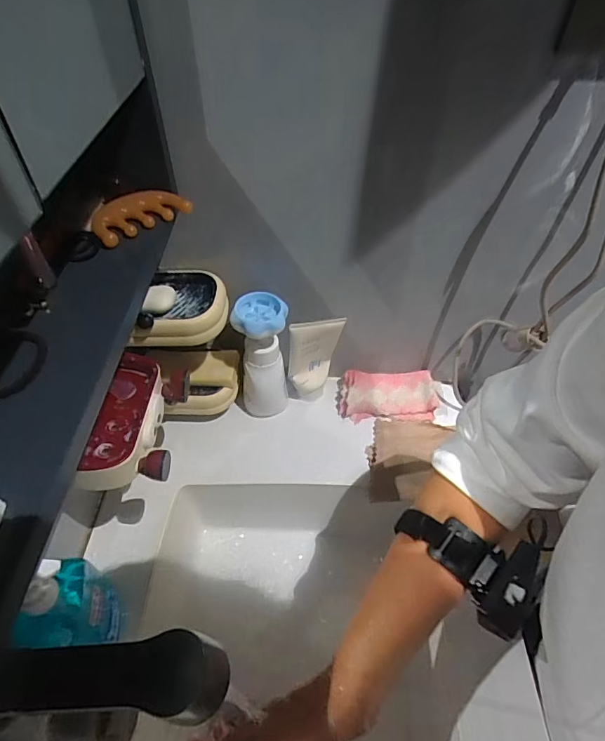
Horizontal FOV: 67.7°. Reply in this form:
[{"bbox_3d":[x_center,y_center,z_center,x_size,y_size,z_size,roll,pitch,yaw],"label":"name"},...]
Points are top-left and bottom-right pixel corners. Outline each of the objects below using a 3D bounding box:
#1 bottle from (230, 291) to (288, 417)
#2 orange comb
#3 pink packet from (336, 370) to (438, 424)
[{"bbox_3d":[-0.055,-0.015,0.630,0.064,0.187,0.060,-1,48,-1],"label":"bottle"},{"bbox_3d":[-0.163,-0.157,0.447,0.092,0.018,0.055,-34,56,-27],"label":"orange comb"},{"bbox_3d":[0.128,0.037,0.686,0.143,0.034,0.077,1,48,0],"label":"pink packet"}]

